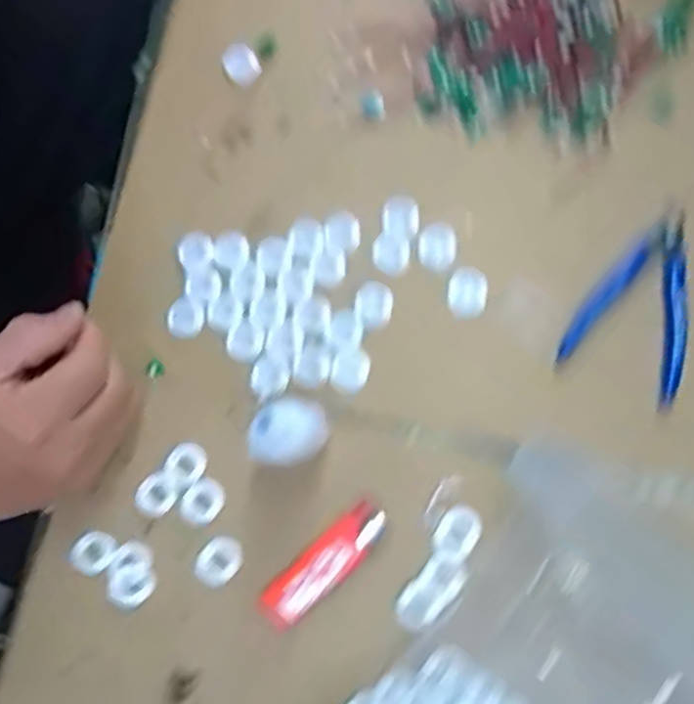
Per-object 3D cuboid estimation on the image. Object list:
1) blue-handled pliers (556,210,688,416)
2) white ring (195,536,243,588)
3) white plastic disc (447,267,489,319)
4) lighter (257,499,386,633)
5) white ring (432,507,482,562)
[{"bbox_3d":[0.177,-0.030,0.430,0.067,0.018,0.108,25,80,10],"label":"blue-handled pliers"},{"bbox_3d":[-0.076,0.124,0.432,0.025,0.009,0.029,38,83,12],"label":"white ring"},{"bbox_3d":[0.074,-0.037,0.448,0.024,0.005,0.032,-4,77,4],"label":"white plastic disc"},{"bbox_3d":[-0.013,0.121,0.414,0.085,0.012,0.025,-43,77,-5],"label":"lighter"},{"bbox_3d":[0.062,0.103,0.414,0.023,0.005,0.030,36,82,12],"label":"white ring"}]

